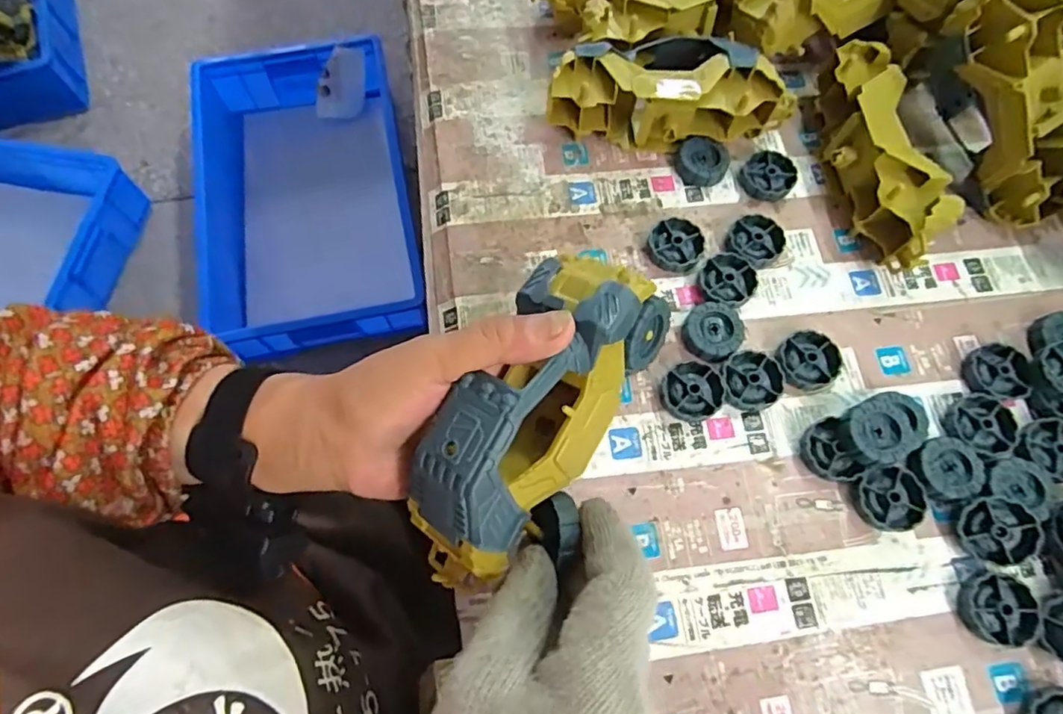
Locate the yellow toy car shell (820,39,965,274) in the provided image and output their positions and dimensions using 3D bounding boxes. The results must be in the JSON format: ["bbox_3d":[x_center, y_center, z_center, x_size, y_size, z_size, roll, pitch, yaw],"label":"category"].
[{"bbox_3d":[0.246,-0.143,0.420,0.048,0.056,0.168,-6,70,-4],"label":"yellow toy car shell"}]

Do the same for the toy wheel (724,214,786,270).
[{"bbox_3d":[0.162,-0.083,0.419,0.039,0.014,0.040,0,70,-1],"label":"toy wheel"}]

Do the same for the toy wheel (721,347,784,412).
[{"bbox_3d":[0.144,0.015,0.381,0.039,0.011,0.039,0,70,-1],"label":"toy wheel"}]

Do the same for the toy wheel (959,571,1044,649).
[{"bbox_3d":[0.268,0.145,0.335,0.041,0.011,0.038,0,70,-1],"label":"toy wheel"}]

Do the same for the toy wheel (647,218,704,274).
[{"bbox_3d":[0.103,-0.080,0.417,0.037,0.012,0.040,0,70,-1],"label":"toy wheel"}]

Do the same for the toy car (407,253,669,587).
[{"bbox_3d":[0.003,0.029,0.276,0.077,0.066,0.164,23,71,7],"label":"toy car"}]

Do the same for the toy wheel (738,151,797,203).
[{"bbox_3d":[0.179,-0.137,0.441,0.039,0.012,0.039,0,70,-1],"label":"toy wheel"}]

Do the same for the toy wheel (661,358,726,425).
[{"bbox_3d":[0.103,0.022,0.376,0.040,0.013,0.037,0,70,-1],"label":"toy wheel"}]

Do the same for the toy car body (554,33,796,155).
[{"bbox_3d":[0.101,-0.198,0.437,0.174,0.057,0.073,-6,70,-4],"label":"toy car body"}]

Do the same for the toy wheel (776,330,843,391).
[{"bbox_3d":[0.183,0.003,0.388,0.041,0.013,0.037,-17,71,-8],"label":"toy wheel"}]

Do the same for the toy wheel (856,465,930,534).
[{"bbox_3d":[0.217,0.087,0.355,0.040,0.011,0.036,-3,70,-3],"label":"toy wheel"}]

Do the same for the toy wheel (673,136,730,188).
[{"bbox_3d":[0.130,-0.149,0.445,0.037,0.014,0.037,0,70,-1],"label":"toy wheel"}]

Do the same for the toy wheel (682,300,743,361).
[{"bbox_3d":[0.122,-0.017,0.391,0.041,0.015,0.037,-42,76,-15],"label":"toy wheel"}]

